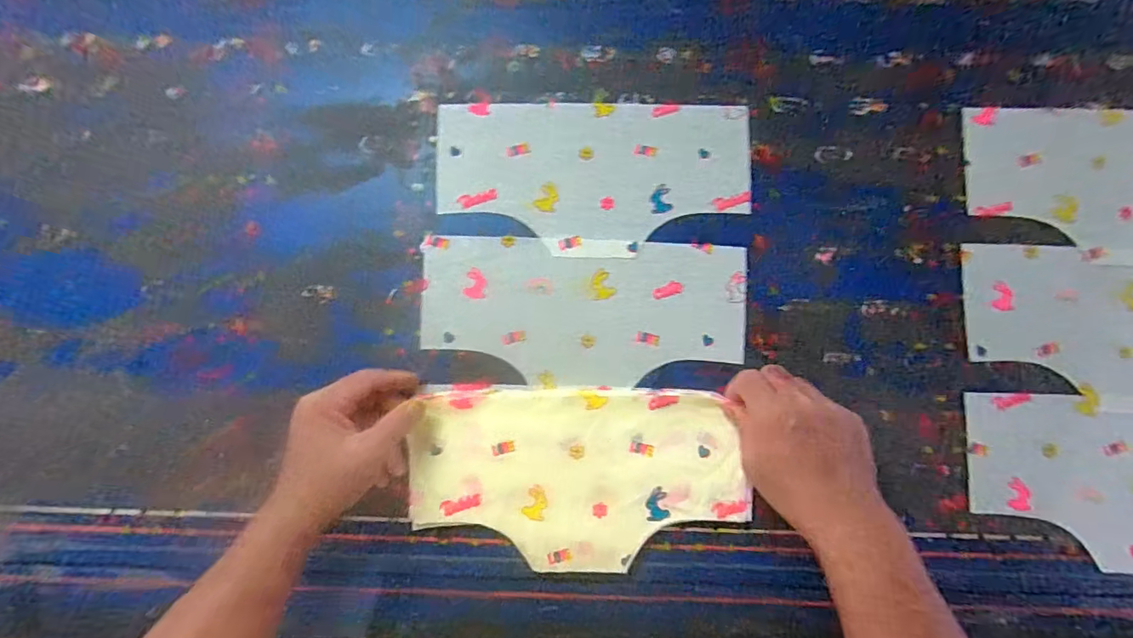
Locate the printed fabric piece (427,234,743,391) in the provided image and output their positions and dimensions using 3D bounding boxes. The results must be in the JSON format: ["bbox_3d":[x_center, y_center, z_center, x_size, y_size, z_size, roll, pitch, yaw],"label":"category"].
[{"bbox_3d":[0.016,-0.007,0.480,0.301,0.004,0.135,2,83,1],"label":"printed fabric piece"}]

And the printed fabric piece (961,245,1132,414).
[{"bbox_3d":[0.528,0.009,0.469,0.300,0.009,0.148,2,83,1],"label":"printed fabric piece"}]

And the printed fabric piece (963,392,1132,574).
[{"bbox_3d":[0.518,0.149,0.458,0.294,0.012,0.151,2,83,1],"label":"printed fabric piece"}]

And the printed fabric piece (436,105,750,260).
[{"bbox_3d":[0.026,-0.136,0.495,0.298,0.006,0.151,1,83,1],"label":"printed fabric piece"}]

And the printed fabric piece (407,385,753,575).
[{"bbox_3d":[0.010,0.142,0.458,0.291,0.012,0.156,1,83,1],"label":"printed fabric piece"}]

